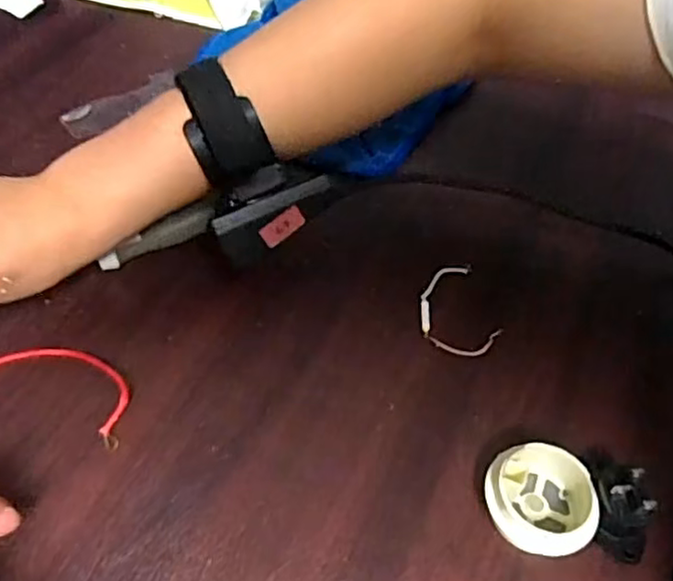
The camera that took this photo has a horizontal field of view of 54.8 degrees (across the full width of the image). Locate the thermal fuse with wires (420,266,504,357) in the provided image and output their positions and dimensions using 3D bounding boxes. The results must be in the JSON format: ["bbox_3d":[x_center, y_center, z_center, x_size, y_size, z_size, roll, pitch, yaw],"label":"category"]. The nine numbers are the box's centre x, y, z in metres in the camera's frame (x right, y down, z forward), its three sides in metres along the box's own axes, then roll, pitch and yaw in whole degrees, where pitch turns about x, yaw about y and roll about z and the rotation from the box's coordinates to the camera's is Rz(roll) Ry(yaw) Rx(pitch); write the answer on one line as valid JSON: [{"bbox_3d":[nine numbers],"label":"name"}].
[{"bbox_3d":[0.064,0.011,0.352,0.041,0.007,0.054,-12,53,-14],"label":"thermal fuse with wires"}]

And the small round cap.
[{"bbox_3d":[0.088,0.090,0.282,0.044,0.021,0.049,7,51,1],"label":"small round cap"}]

